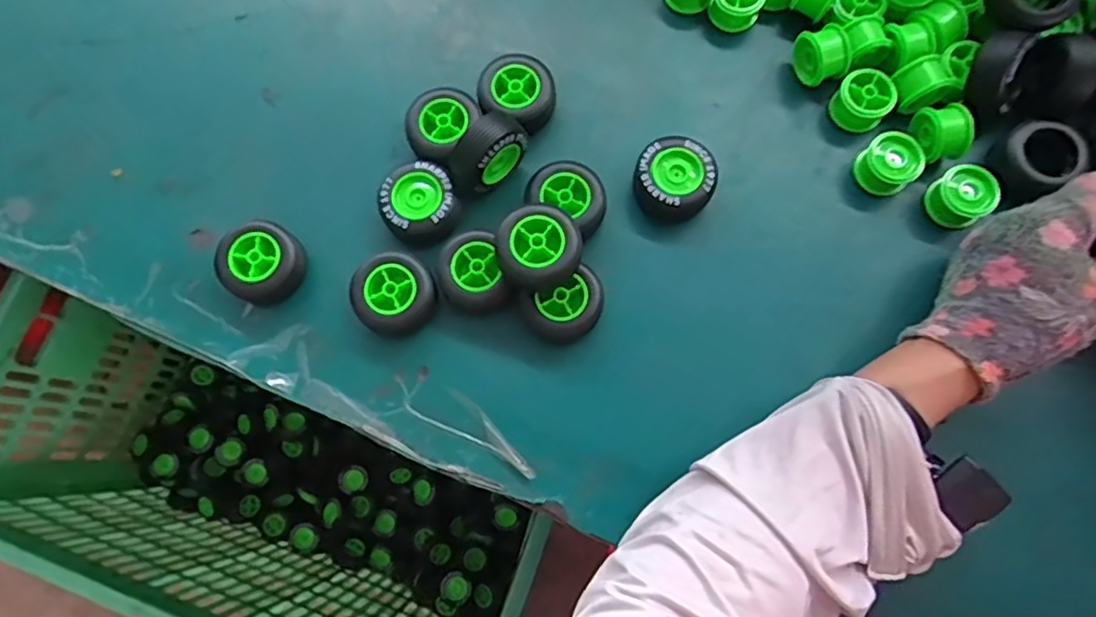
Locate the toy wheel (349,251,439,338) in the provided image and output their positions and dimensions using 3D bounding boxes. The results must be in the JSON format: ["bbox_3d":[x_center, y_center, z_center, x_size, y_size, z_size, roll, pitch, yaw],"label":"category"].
[{"bbox_3d":[-0.094,-0.009,0.394,0.048,0.024,0.049,-1,76,2],"label":"toy wheel"}]

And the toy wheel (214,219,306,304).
[{"bbox_3d":[-0.177,-0.028,0.400,0.048,0.022,0.046,-1,76,2],"label":"toy wheel"}]

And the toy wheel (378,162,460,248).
[{"bbox_3d":[-0.082,-0.066,0.408,0.046,0.026,0.045,-1,76,2],"label":"toy wheel"}]

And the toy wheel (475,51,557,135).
[{"bbox_3d":[-0.020,-0.142,0.419,0.049,0.019,0.043,14,77,6],"label":"toy wheel"}]

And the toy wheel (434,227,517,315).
[{"bbox_3d":[-0.046,-0.019,0.392,0.039,0.027,0.046,-23,77,-3],"label":"toy wheel"}]

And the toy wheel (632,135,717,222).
[{"bbox_3d":[0.079,-0.081,0.406,0.048,0.029,0.048,-1,76,2],"label":"toy wheel"}]

